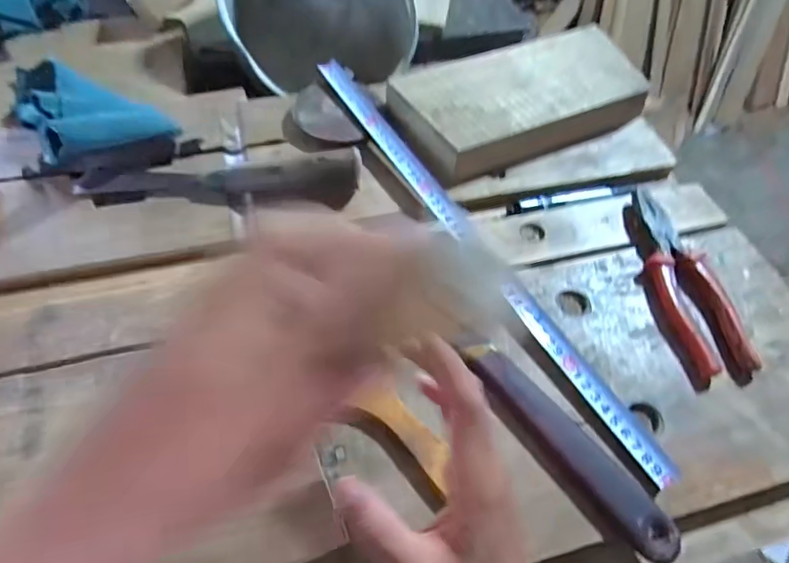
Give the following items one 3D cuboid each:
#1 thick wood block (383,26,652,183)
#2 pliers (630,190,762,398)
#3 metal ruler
[{"bbox_3d":[0.134,-0.189,0.521,0.259,0.042,0.139,-22,60,-17],"label":"thick wood block"},{"bbox_3d":[0.232,-0.001,0.413,0.054,0.020,0.177,-8,57,-8],"label":"pliers"},{"bbox_3d":[0.060,-0.049,0.440,0.030,0.010,0.483,-23,62,-23],"label":"metal ruler"}]

